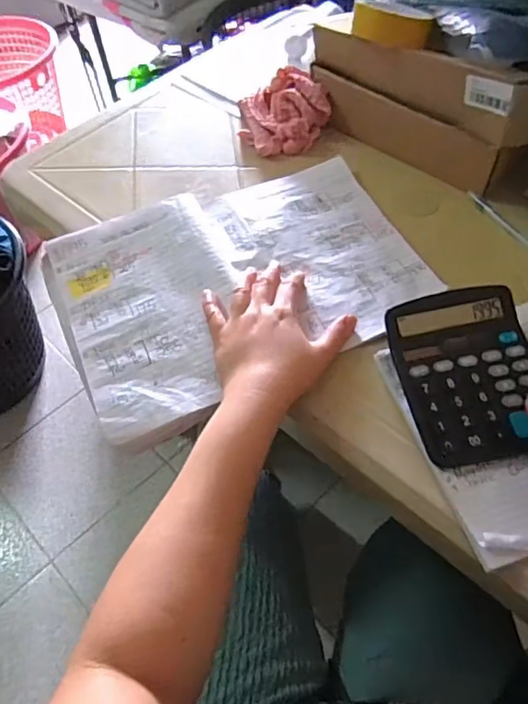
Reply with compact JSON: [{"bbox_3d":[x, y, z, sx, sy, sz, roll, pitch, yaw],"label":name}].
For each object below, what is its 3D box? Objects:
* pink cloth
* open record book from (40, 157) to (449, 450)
[{"bbox_3d":[0.025,-0.305,0.686,0.113,0.054,0.106,-3,56,1],"label":"pink cloth"},{"bbox_3d":[-0.028,-0.080,0.560,0.356,0.041,0.254,-24,58,-13],"label":"open record book"}]

